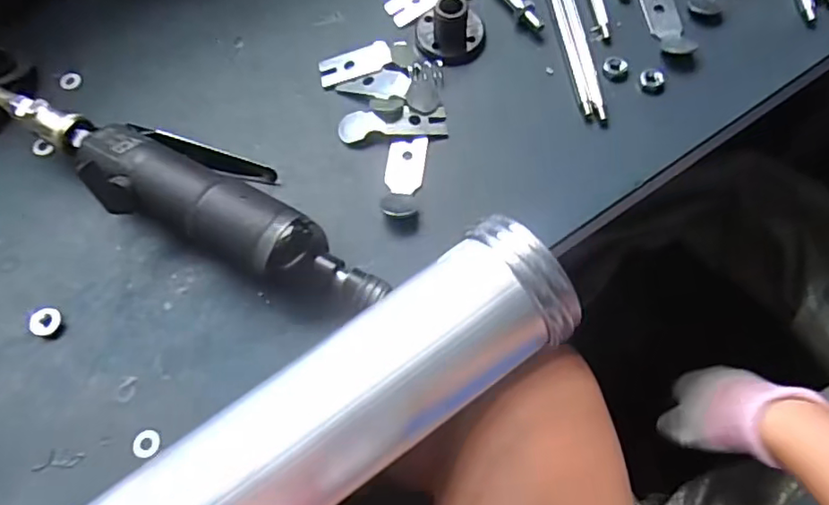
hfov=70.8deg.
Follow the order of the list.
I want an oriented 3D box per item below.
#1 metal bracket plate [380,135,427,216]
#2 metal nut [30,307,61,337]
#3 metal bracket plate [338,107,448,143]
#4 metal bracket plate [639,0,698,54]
[{"bbox_3d":[-0.005,-0.043,0.325,0.021,0.012,0.054,5,67,4],"label":"metal bracket plate"},{"bbox_3d":[-0.190,0.036,0.301,0.013,0.007,0.015,-8,67,-1],"label":"metal nut"},{"bbox_3d":[-0.012,-0.076,0.340,0.062,0.007,0.019,-3,67,1],"label":"metal bracket plate"},{"bbox_3d":[0.156,-0.146,0.363,0.022,0.004,0.055,-9,67,-2],"label":"metal bracket plate"}]

